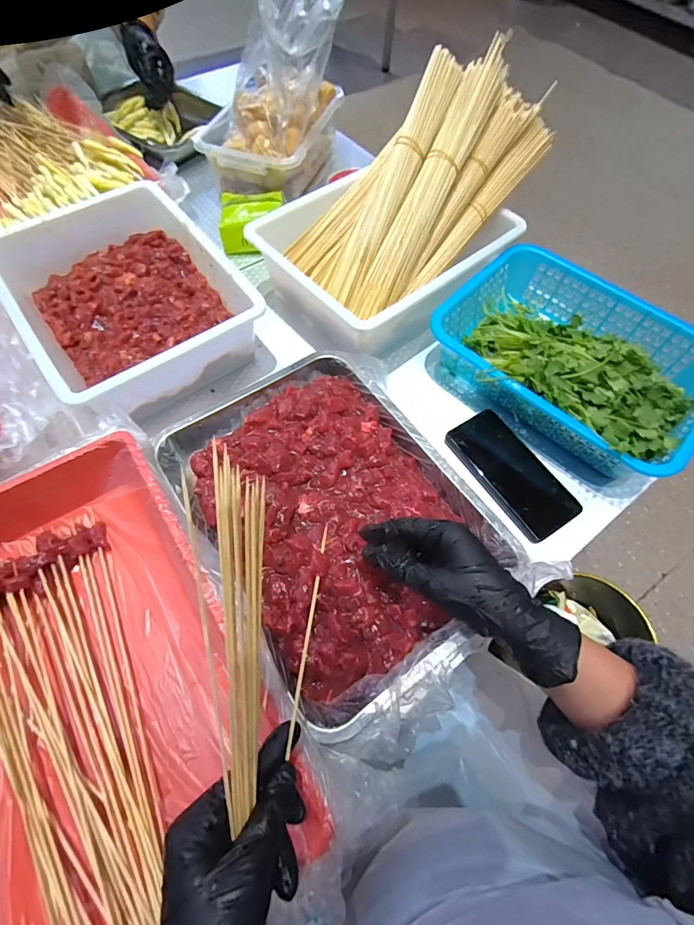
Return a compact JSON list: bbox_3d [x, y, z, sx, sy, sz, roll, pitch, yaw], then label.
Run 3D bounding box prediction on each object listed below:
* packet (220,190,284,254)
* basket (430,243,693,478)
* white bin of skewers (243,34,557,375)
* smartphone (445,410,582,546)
[{"bbox_3d":[-0.145,-0.378,0.663,0.097,0.047,0.109,-4,62,-3],"label":"packet"},{"bbox_3d":[0.278,-0.127,0.533,0.310,0.072,0.230,41,69,18],"label":"basket"},{"bbox_3d":[0.079,-0.332,0.556,0.372,0.205,0.232,-41,70,-20],"label":"white bin of skewers"},{"bbox_3d":[0.191,0.010,0.500,0.076,0.008,0.159,-28,66,-15],"label":"smartphone"}]

